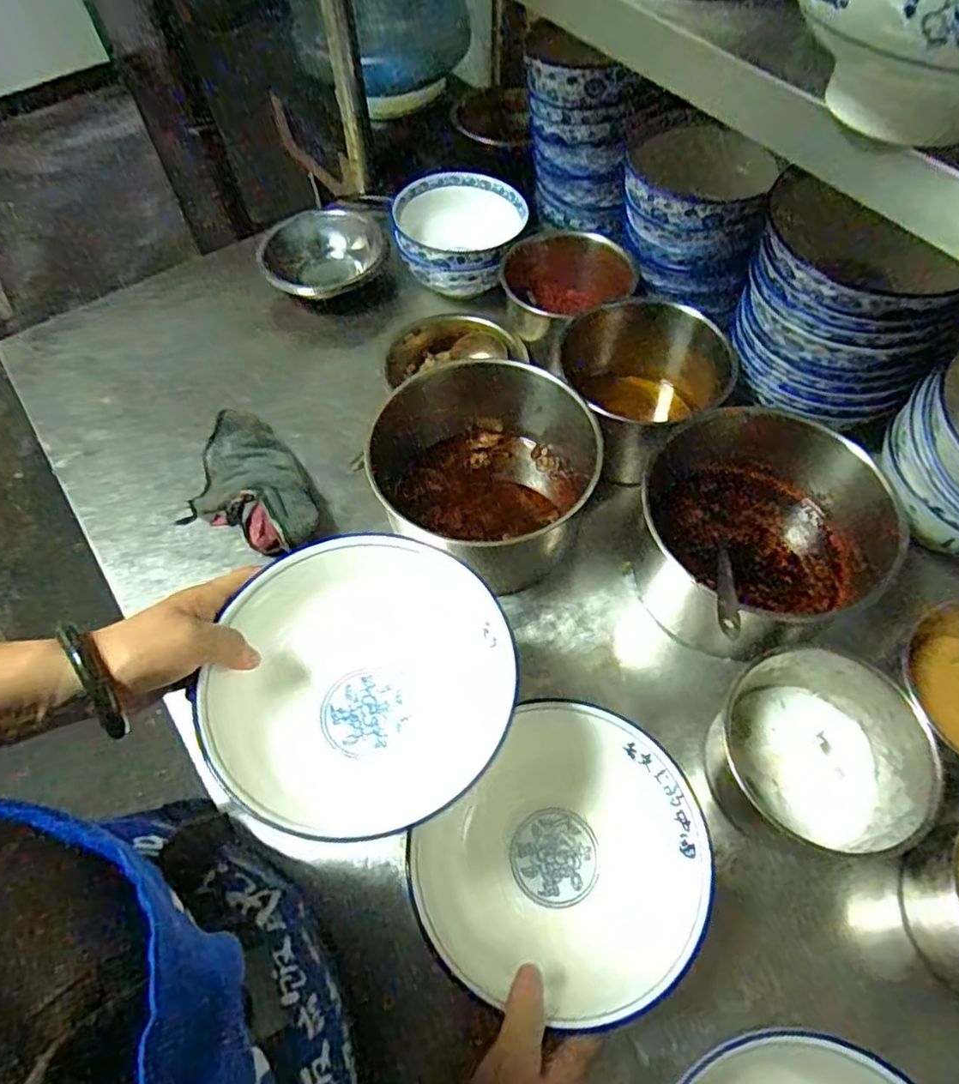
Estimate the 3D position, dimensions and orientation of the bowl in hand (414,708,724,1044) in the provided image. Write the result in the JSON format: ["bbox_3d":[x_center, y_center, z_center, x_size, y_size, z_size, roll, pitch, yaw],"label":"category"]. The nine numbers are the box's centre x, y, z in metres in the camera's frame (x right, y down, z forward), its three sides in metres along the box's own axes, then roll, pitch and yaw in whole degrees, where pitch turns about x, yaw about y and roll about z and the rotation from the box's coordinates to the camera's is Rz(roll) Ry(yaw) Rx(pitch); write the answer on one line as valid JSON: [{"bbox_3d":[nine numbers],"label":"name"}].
[{"bbox_3d":[0.063,0.230,0.461,0.194,0.075,0.180,-1,59,2],"label":"bowl in hand"}]

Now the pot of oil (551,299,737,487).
[{"bbox_3d":[0.176,-0.170,0.695,0.154,0.116,0.166,-10,59,-4],"label":"pot of oil"}]

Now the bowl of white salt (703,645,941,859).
[{"bbox_3d":[0.267,0.164,0.514,0.139,0.092,0.127,-1,59,2],"label":"bowl of white salt"}]

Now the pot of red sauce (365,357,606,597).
[{"bbox_3d":[0.021,-0.070,0.650,0.197,0.119,0.214,-1,59,2],"label":"pot of red sauce"}]

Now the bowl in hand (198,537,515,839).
[{"bbox_3d":[-0.079,0.104,0.459,0.185,0.112,0.190,-1,59,2],"label":"bowl in hand"}]

